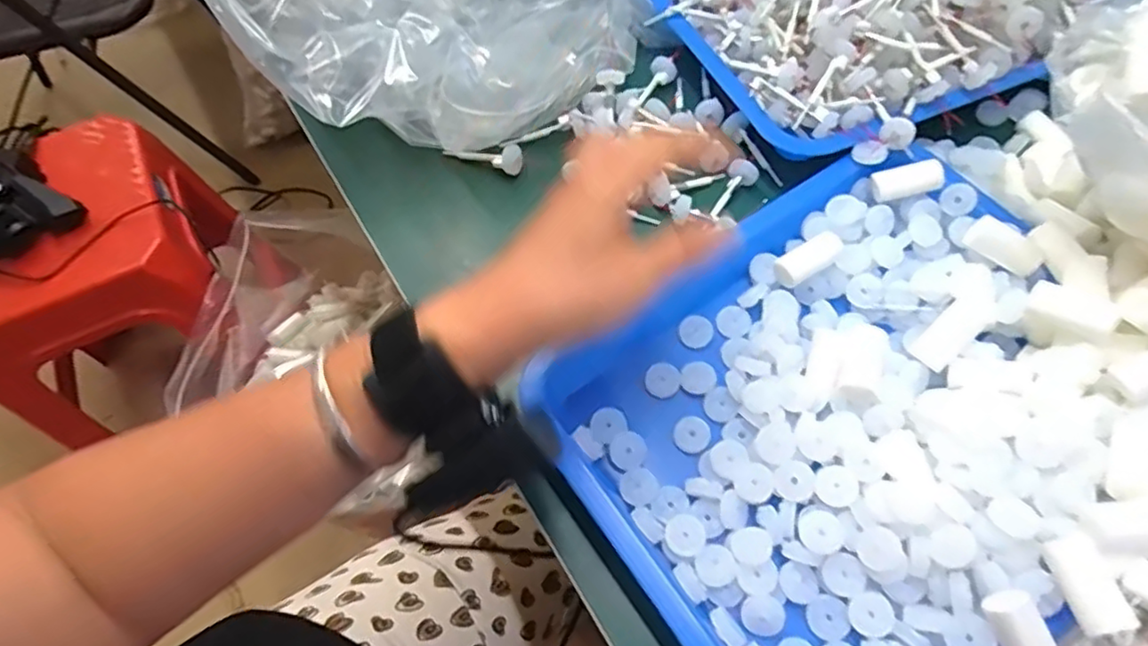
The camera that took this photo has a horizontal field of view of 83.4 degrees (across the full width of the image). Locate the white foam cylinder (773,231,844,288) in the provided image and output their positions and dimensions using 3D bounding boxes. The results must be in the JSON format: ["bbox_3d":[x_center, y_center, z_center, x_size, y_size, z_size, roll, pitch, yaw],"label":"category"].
[{"bbox_3d":[0.146,-0.039,0.403,0.044,0.019,0.019,-32,66,-13],"label":"white foam cylinder"}]

